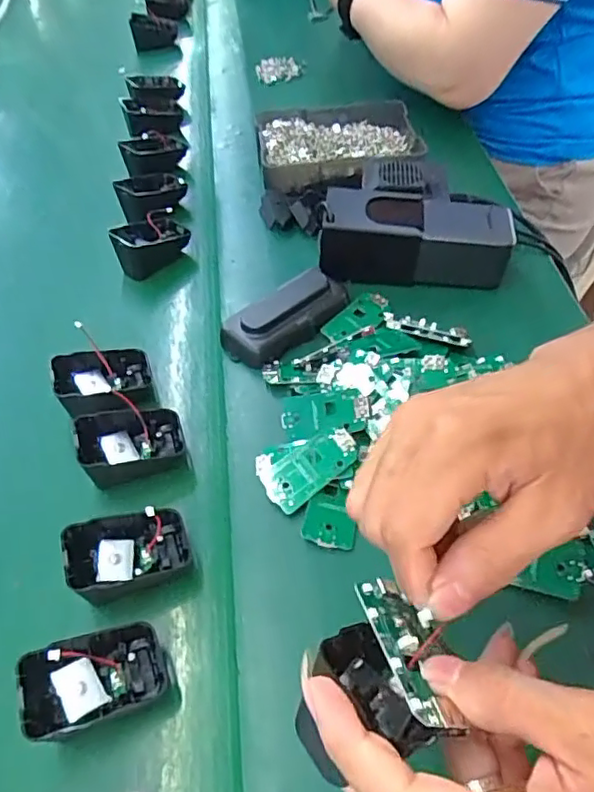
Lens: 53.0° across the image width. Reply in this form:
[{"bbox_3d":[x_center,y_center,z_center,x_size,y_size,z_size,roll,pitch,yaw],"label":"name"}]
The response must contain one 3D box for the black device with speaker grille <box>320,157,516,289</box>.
[{"bbox_3d":[0.099,-0.160,0.527,0.155,0.057,0.132,-1,50,3],"label":"black device with speaker grille"}]

